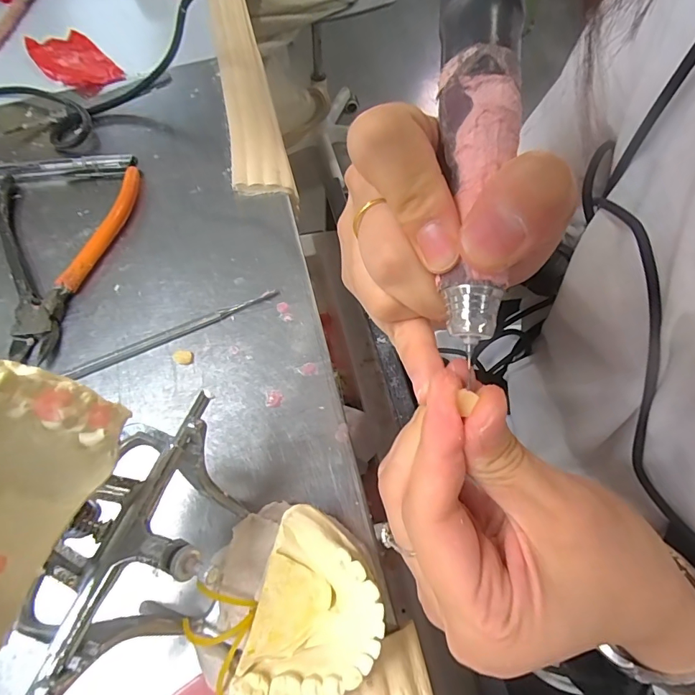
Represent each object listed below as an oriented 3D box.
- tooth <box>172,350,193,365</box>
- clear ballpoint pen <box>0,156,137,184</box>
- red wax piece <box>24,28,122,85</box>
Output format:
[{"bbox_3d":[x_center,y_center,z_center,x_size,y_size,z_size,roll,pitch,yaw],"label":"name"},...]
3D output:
[{"bbox_3d":[-0.094,0.006,0.241,0.011,0.004,0.008,-11,64,-9],"label":"tooth"},{"bbox_3d":[-0.234,-0.122,0.293,0.163,0.010,0.013,-5,63,-6],"label":"clear ballpoint pen"},{"bbox_3d":[-0.230,-0.243,0.356,0.051,0.009,0.074,-39,71,-20],"label":"red wax piece"}]

